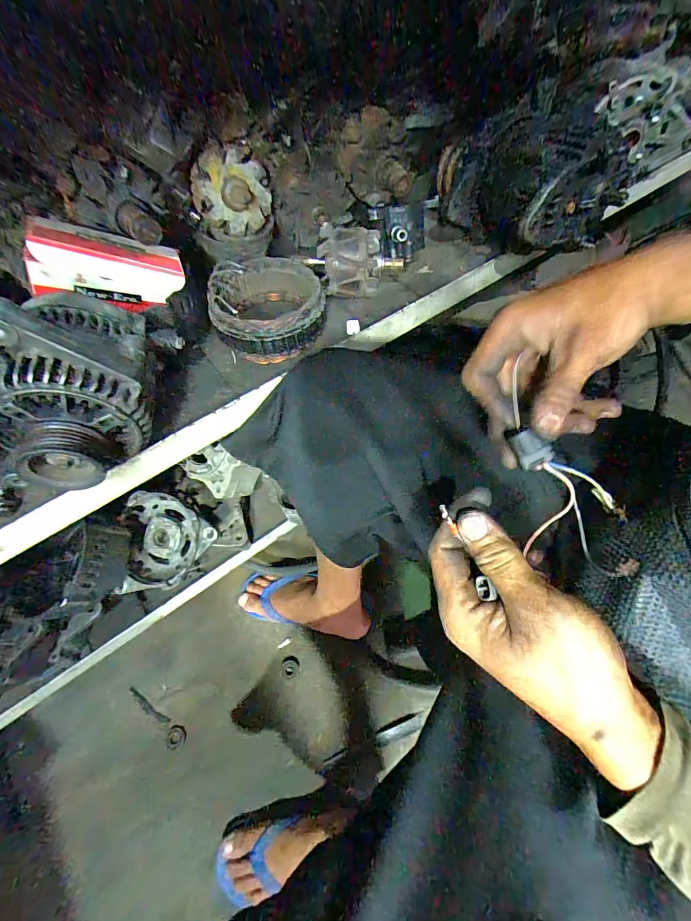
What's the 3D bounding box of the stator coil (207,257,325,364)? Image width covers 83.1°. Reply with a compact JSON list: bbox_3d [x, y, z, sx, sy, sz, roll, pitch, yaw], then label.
[{"bbox_3d":[-0.087,-0.181,0.456,0.126,0.058,0.129,-1,59,2],"label":"stator coil"}]

